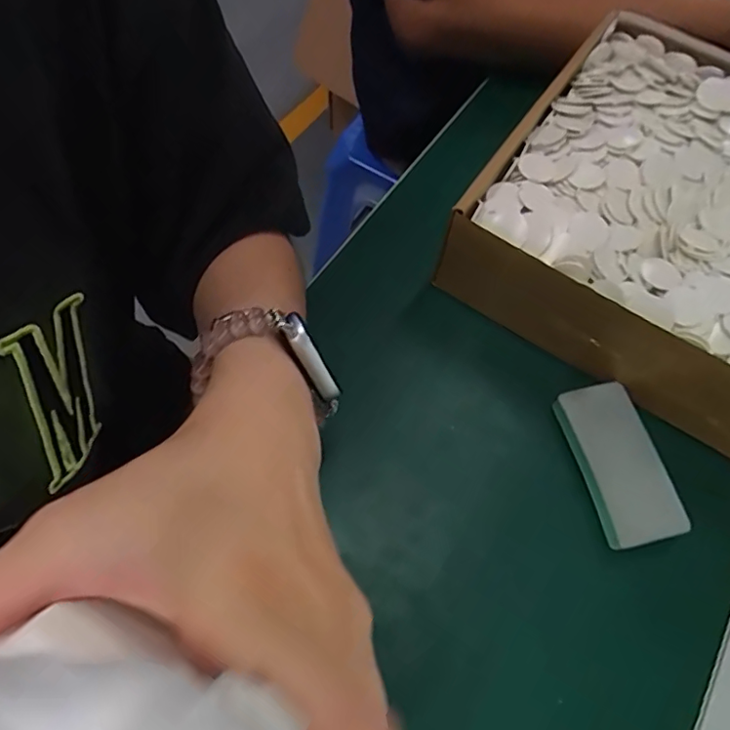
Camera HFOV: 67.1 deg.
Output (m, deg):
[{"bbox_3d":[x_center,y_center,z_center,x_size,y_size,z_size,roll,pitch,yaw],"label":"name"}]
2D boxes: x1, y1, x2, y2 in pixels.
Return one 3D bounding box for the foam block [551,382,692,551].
[{"bbox_3d":[0.141,0.053,0.306,0.041,0.013,0.088,-13,66,-8],"label":"foam block"}]

